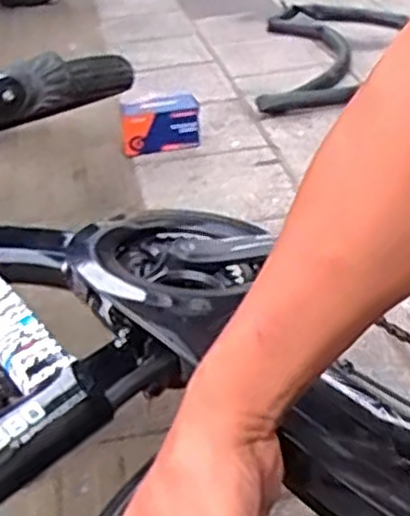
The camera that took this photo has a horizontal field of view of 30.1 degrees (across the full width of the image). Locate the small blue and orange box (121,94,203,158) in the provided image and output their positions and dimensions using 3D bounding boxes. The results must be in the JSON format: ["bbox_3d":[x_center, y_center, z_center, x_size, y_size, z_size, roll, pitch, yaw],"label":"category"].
[{"bbox_3d":[-0.081,-0.237,1.373,0.145,0.097,0.051,-11,33,-9],"label":"small blue and orange box"}]

